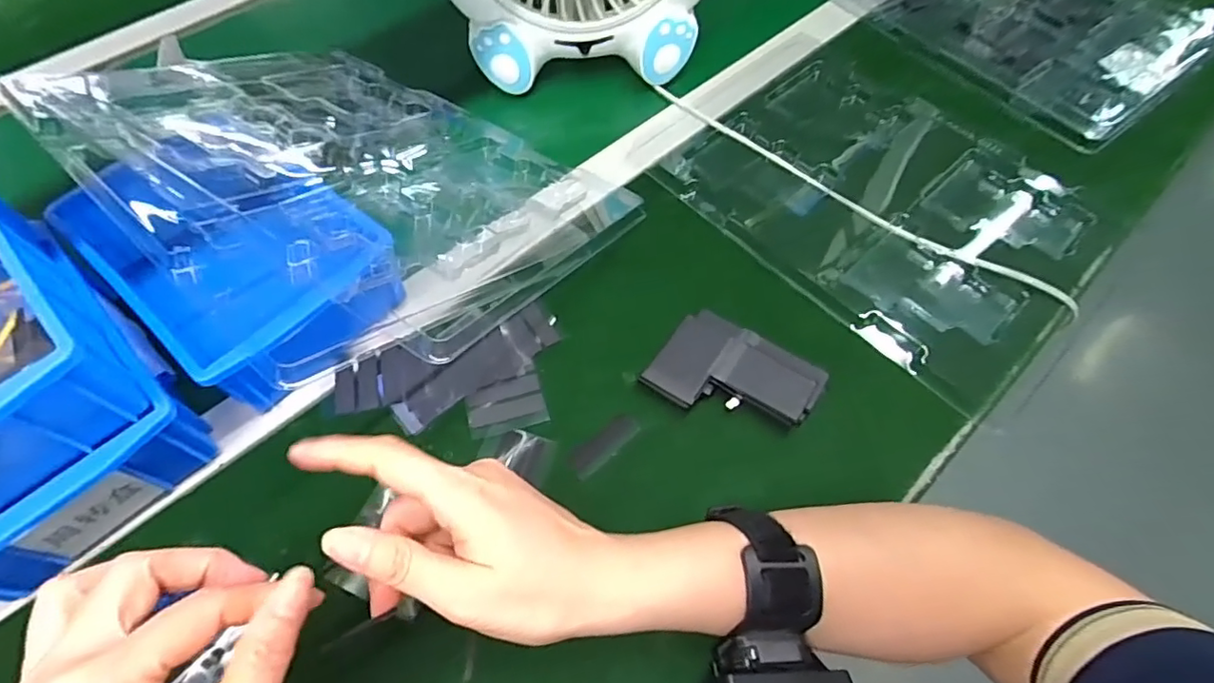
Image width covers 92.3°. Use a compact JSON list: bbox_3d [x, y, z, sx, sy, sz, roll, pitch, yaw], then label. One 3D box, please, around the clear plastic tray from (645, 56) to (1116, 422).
[{"bbox_3d":[0.225,-0.113,0.463,0.253,0.017,0.296,-39,67,-20],"label":"clear plastic tray"}]

